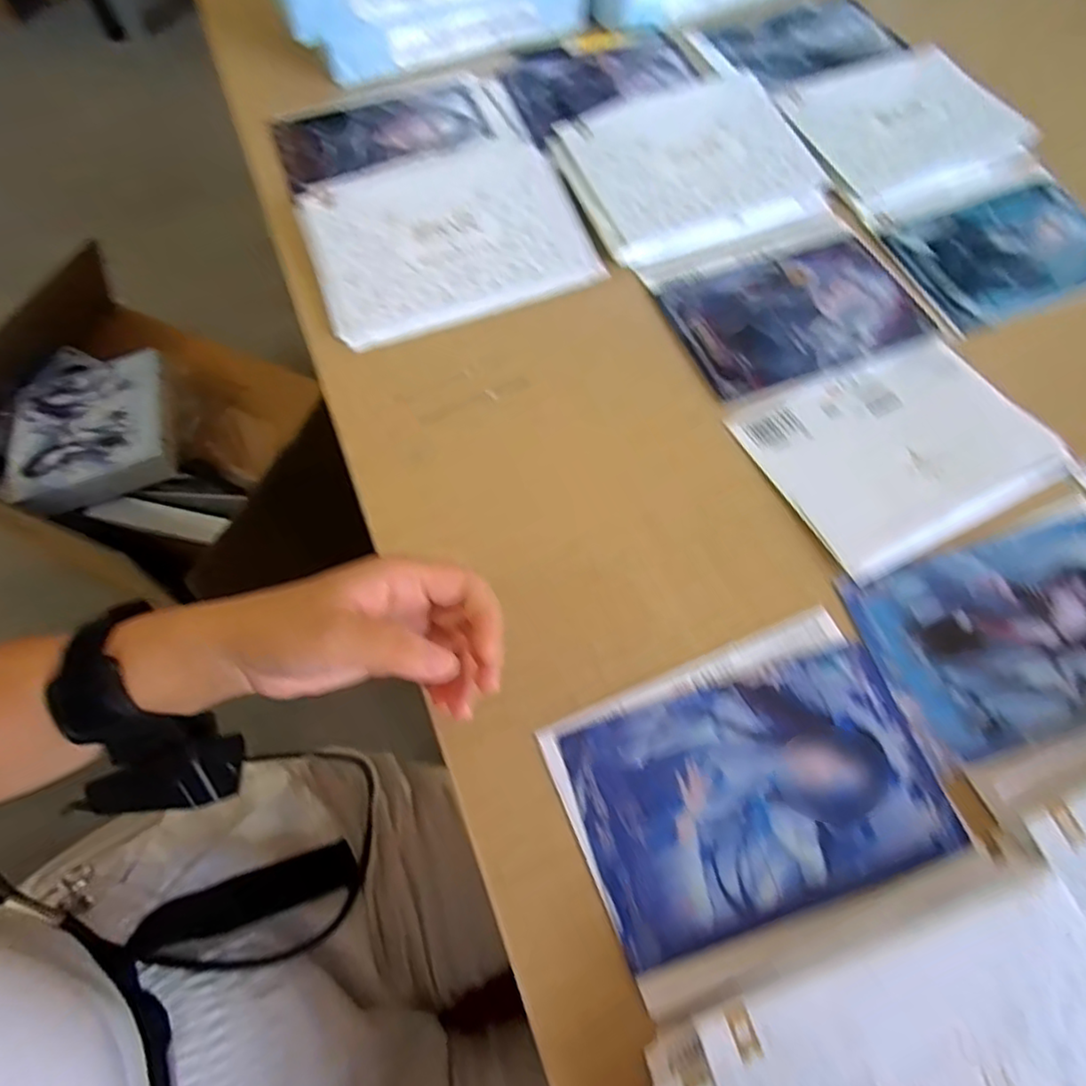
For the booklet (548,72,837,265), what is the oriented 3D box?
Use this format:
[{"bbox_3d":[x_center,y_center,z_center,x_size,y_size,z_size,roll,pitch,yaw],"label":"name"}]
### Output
[{"bbox_3d":[0.115,-0.292,0.489,0.190,0.017,0.141,-22,78,-11],"label":"booklet"}]

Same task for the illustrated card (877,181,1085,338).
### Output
[{"bbox_3d":[0.358,-0.221,0.485,0.181,0.008,0.113,-19,68,-10],"label":"illustrated card"}]

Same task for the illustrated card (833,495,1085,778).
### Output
[{"bbox_3d":[0.265,0.045,0.348,0.173,0.009,0.109,-18,65,-9],"label":"illustrated card"}]

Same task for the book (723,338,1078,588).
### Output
[{"bbox_3d":[0.223,-0.062,0.399,0.170,0.008,0.128,-25,68,-12],"label":"book"}]

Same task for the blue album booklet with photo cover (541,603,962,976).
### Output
[{"bbox_3d":[0.102,0.117,0.315,0.174,0.005,0.122,-20,66,-10],"label":"blue album booklet with photo cover"}]

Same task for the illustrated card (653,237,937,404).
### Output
[{"bbox_3d":[0.177,-0.164,0.451,0.170,0.006,0.109,-19,64,-10],"label":"illustrated card"}]

